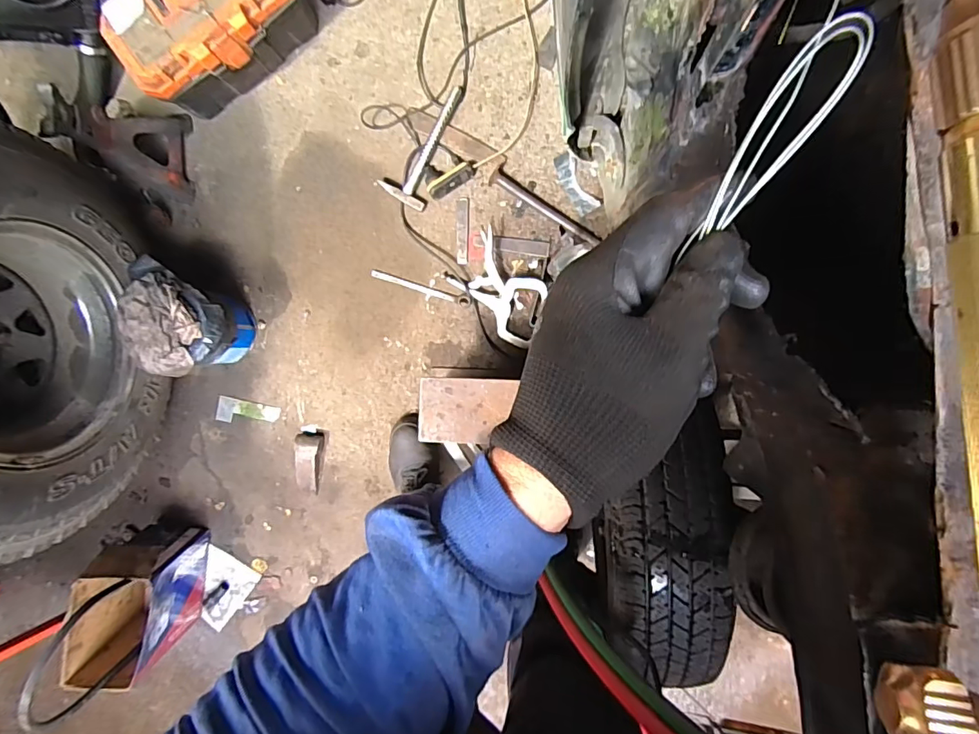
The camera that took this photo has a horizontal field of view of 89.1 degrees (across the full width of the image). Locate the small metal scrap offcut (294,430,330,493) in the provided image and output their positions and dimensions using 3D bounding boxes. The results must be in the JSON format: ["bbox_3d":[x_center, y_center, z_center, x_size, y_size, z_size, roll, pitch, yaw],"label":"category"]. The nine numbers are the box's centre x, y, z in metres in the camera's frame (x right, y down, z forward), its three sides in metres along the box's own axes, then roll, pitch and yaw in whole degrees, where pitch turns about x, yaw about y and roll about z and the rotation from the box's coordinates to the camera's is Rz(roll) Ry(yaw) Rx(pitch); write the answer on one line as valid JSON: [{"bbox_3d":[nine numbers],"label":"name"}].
[{"bbox_3d":[-0.432,0.226,1.201,0.069,0.040,0.158,4,94,3],"label":"small metal scrap offcut"}]

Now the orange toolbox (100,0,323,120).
[{"bbox_3d":[-0.582,-0.735,1.078,0.399,0.207,0.201,-37,91,5],"label":"orange toolbox"}]

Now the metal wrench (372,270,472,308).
[{"bbox_3d":[-0.161,-0.187,1.178,0.241,0.010,0.027,17,95,2],"label":"metal wrench"}]

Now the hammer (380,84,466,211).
[{"bbox_3d":[-0.155,-0.521,1.154,0.114,0.021,0.289,23,95,2],"label":"hammer"}]

